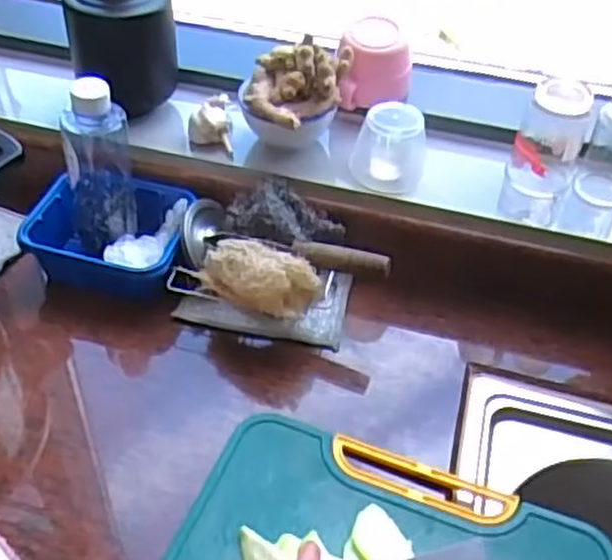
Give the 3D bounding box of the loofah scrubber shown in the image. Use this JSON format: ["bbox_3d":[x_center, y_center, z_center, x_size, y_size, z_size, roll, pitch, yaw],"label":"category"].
[{"bbox_3d":[-0.039,0.000,0.646,0.103,0.045,0.043,18,46,14],"label":"loofah scrubber"}]

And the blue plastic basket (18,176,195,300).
[{"bbox_3d":[-0.183,-0.044,0.728,0.139,0.060,0.115,12,45,8],"label":"blue plastic basket"}]

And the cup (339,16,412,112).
[{"bbox_3d":[0.072,-0.217,0.759,0.070,0.068,0.079,5,44,1],"label":"cup"}]

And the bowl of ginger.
[{"bbox_3d":[-0.010,-0.161,0.706,0.099,0.098,0.080,0,44,-4],"label":"bowl of ginger"}]

